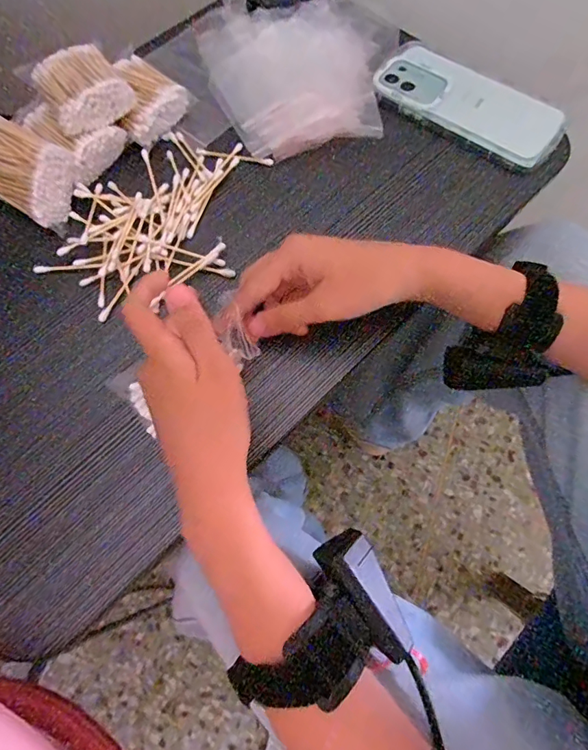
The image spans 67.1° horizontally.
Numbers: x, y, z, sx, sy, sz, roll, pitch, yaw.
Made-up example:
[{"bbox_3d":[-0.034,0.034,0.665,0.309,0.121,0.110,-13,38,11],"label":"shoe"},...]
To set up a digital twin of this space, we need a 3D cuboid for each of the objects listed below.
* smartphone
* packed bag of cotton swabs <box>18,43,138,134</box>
[{"bbox_3d":[0.155,-0.243,0.392,0.163,0.013,0.073,34,74,15],"label":"smartphone"},{"bbox_3d":[-0.175,-0.236,0.365,0.065,0.029,0.071,-37,71,-12],"label":"packed bag of cotton swabs"}]

